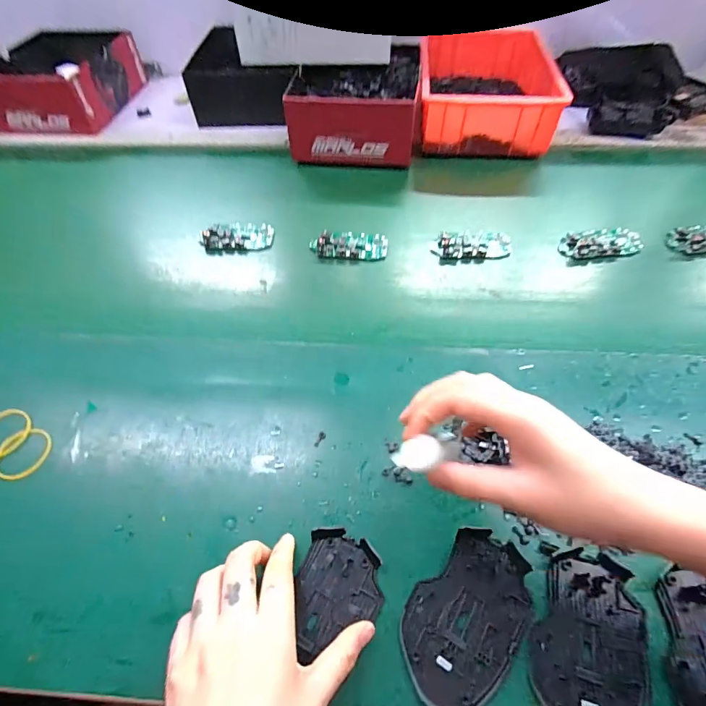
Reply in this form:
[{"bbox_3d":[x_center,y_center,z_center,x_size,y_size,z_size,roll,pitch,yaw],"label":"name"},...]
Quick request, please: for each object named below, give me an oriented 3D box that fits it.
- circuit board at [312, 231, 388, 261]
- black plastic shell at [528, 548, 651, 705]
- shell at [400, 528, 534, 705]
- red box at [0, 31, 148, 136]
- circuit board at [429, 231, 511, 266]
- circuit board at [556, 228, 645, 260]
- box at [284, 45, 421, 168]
[{"bbox_3d":[-0.005,-0.141,0.524,0.098,0.014,0.048,0,54,2],"label":"circuit board"},{"bbox_3d":[0.166,0.201,0.281,0.074,0.013,0.113,19,57,15],"label":"black plastic shell"},{"bbox_3d":[0.083,0.187,0.291,0.072,0.011,0.113,37,63,24],"label":"shell"},{"bbox_3d":[-0.522,-0.500,0.741,0.202,0.087,0.264,4,54,4],"label":"red box"},{"bbox_3d":[0.153,-0.138,0.518,0.096,0.016,0.046,-5,54,-2],"label":"circuit board"},{"bbox_3d":[0.311,-0.137,0.509,0.095,0.017,0.046,-4,54,-1],"label":"circuit board"},{"bbox_3d":[0.005,-0.400,0.658,0.196,0.092,0.213,4,54,4],"label":"box"}]

